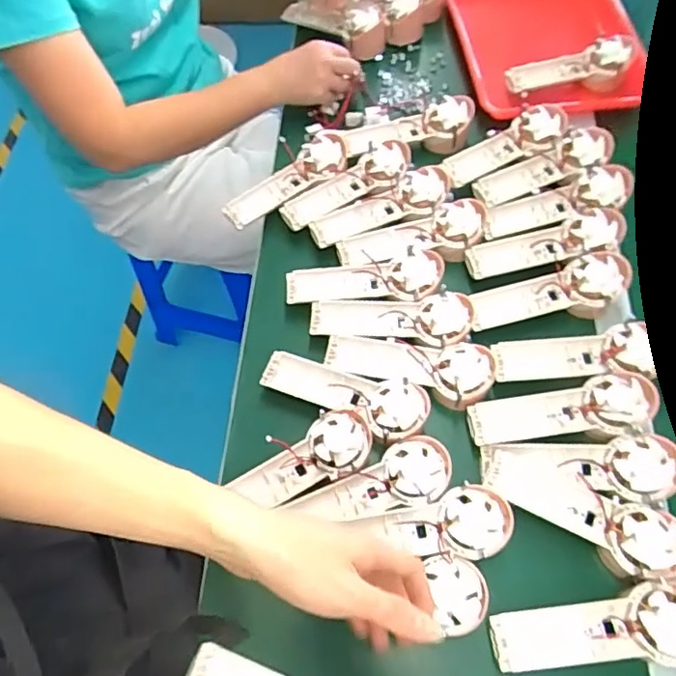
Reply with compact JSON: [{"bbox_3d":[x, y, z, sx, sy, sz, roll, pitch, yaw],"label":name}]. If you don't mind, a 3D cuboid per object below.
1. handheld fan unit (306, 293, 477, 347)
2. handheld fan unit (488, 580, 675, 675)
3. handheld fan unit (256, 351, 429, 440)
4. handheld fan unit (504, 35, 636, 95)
[{"bbox_3d":[0.056,-0.025,0.624,0.169,0.029,0.056,6,63,5],"label":"handheld fan unit"},{"bbox_3d":[0.218,0.242,0.475,0.175,0.025,0.059,-8,63,-1],"label":"handheld fan unit"},{"bbox_3d":[0.005,0.053,0.586,0.172,0.029,0.057,19,65,12],"label":"handheld fan unit"},{"bbox_3d":[0.321,-0.380,0.811,0.173,0.042,0.055,-5,63,0],"label":"handheld fan unit"}]

